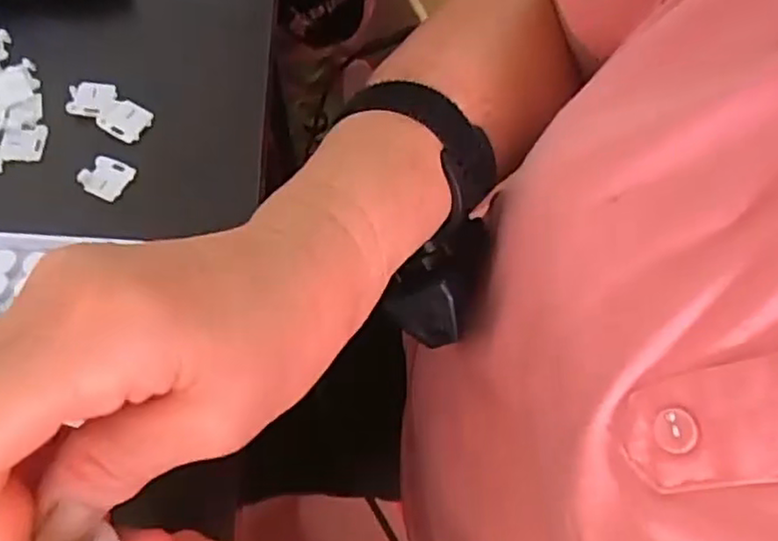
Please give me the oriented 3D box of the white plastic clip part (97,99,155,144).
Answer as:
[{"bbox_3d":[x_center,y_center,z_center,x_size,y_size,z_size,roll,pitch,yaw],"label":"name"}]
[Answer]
[{"bbox_3d":[-0.132,-0.076,0.335,0.022,0.005,0.019,26,65,12],"label":"white plastic clip part"}]

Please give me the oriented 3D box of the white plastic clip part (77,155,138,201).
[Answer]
[{"bbox_3d":[-0.135,-0.045,0.320,0.021,0.005,0.020,23,65,10],"label":"white plastic clip part"}]

